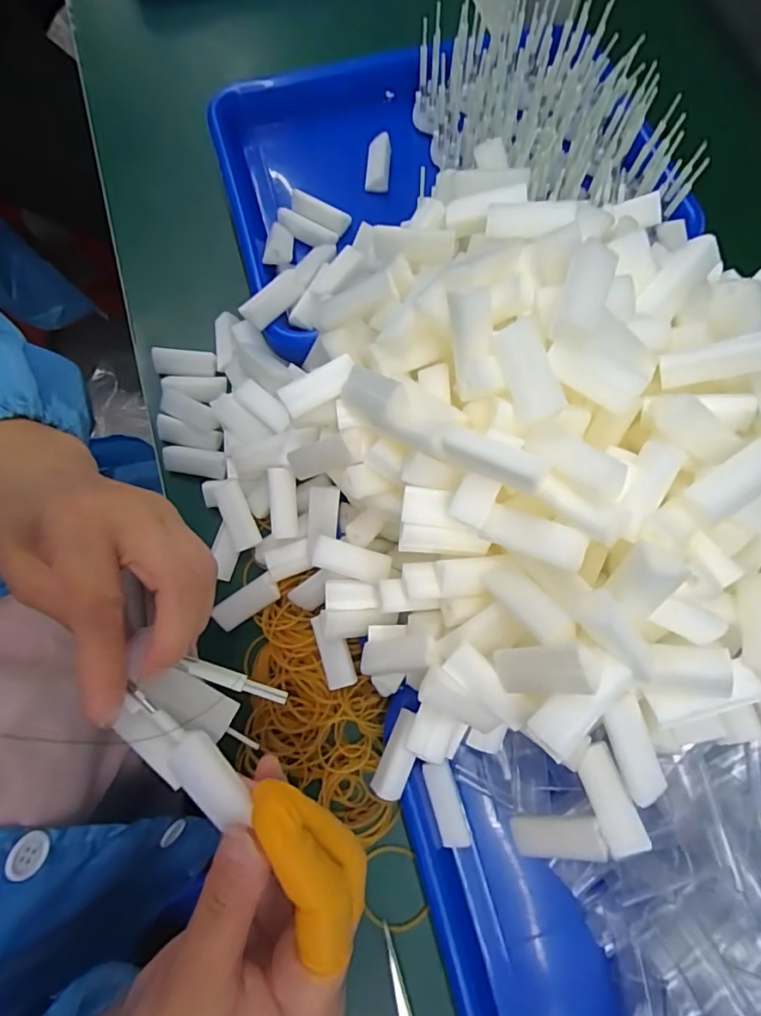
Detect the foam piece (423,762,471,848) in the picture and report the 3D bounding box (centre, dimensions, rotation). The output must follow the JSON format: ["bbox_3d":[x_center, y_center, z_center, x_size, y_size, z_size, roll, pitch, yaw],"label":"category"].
[{"bbox_3d":[0.039,0.174,0.296,0.017,0.008,0.045,-15,74,-5],"label":"foam piece"}]

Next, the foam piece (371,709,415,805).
[{"bbox_3d":[0.011,0.137,0.279,0.018,0.007,0.045,24,75,6],"label":"foam piece"}]

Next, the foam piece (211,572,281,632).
[{"bbox_3d":[-0.088,0.062,0.330,0.045,0.005,0.019,-34,77,4],"label":"foam piece"}]

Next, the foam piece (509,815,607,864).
[{"bbox_3d":[0.086,0.163,0.247,0.045,0.004,0.018,-21,70,35],"label":"foam piece"}]

